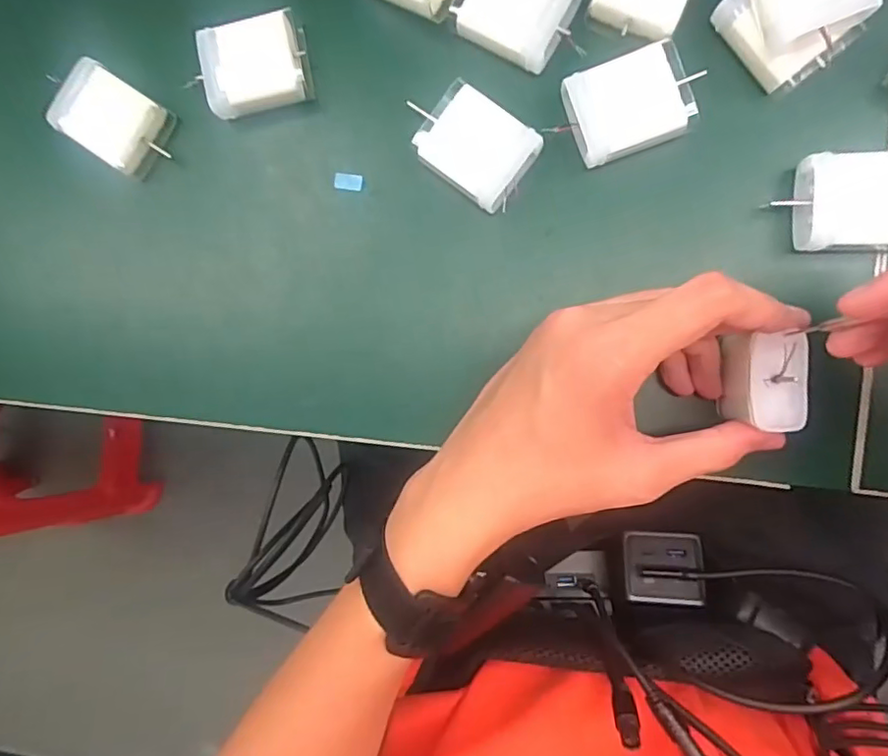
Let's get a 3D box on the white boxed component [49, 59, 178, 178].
[{"bbox_3d":[-0.174,-0.136,0.302,0.054,0.021,0.040,34,94,7],"label":"white boxed component"}]

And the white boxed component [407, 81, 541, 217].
[{"bbox_3d":[0.013,-0.112,0.279,0.057,0.016,0.042,37,95,7],"label":"white boxed component"}]

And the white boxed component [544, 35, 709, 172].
[{"bbox_3d":[0.083,-0.126,0.267,0.057,0.012,0.041,-19,87,8],"label":"white boxed component"}]

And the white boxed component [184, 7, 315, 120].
[{"bbox_3d":[-0.096,-0.156,0.293,0.051,0.021,0.043,-11,88,8],"label":"white boxed component"}]

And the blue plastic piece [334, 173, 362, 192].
[{"bbox_3d":[-0.050,-0.101,0.296,0.015,0.004,0.009,10,91,8],"label":"blue plastic piece"}]

